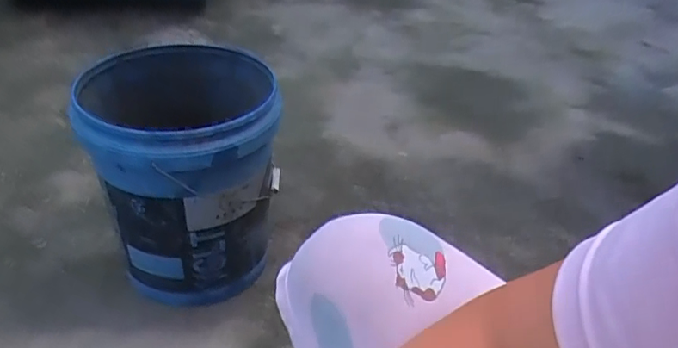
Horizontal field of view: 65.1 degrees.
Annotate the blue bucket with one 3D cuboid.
[{"bbox_3d":[-0.256,0.010,0.919,0.287,0.384,0.280,-5,38,-13],"label":"blue bucket"}]

